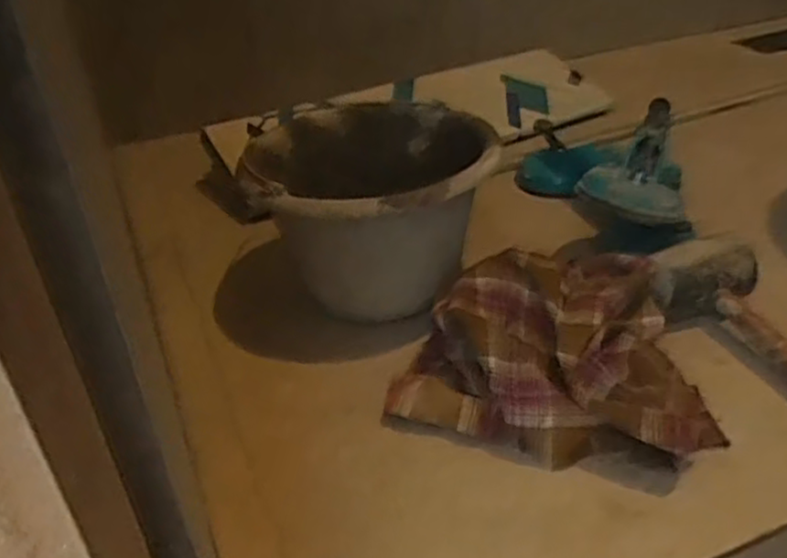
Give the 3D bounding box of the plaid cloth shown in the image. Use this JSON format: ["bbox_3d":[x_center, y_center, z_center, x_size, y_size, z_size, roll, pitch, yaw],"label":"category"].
[{"bbox_3d":[0.153,0.049,0.651,0.263,0.094,0.228,10,35,20],"label":"plaid cloth"}]

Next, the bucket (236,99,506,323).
[{"bbox_3d":[-0.016,-0.061,0.764,0.249,0.169,0.238,-4,33,0],"label":"bucket"}]

